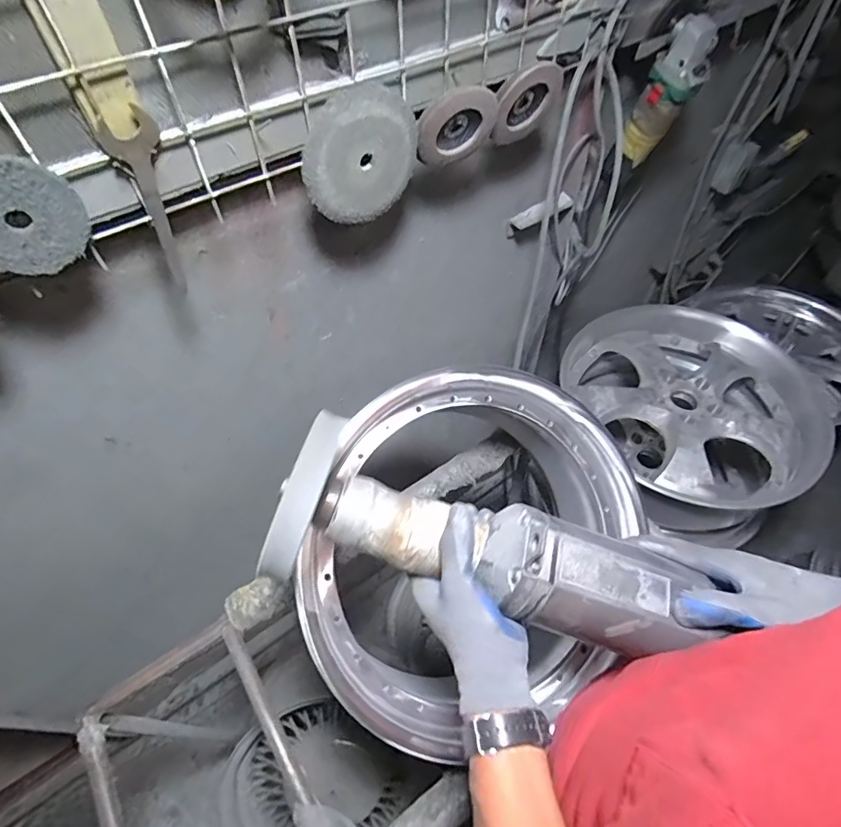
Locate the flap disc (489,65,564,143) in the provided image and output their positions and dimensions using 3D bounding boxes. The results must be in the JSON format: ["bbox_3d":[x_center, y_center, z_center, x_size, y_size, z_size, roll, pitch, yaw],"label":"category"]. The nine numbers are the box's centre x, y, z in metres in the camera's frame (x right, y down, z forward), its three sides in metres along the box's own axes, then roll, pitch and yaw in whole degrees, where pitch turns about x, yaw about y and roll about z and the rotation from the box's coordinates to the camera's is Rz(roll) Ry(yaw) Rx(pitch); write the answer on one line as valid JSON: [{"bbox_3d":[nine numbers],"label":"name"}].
[{"bbox_3d":[0.131,-0.375,0.589,0.113,0.095,0.013,-28,78,-15],"label":"flap disc"}]

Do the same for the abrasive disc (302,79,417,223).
[{"bbox_3d":[-0.061,-0.271,0.514,0.130,0.128,0.016,-33,60,-21],"label":"abrasive disc"}]

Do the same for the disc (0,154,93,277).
[{"bbox_3d":[-0.306,-0.148,0.371,0.087,0.085,0.010,-33,60,-21],"label":"disc"}]

